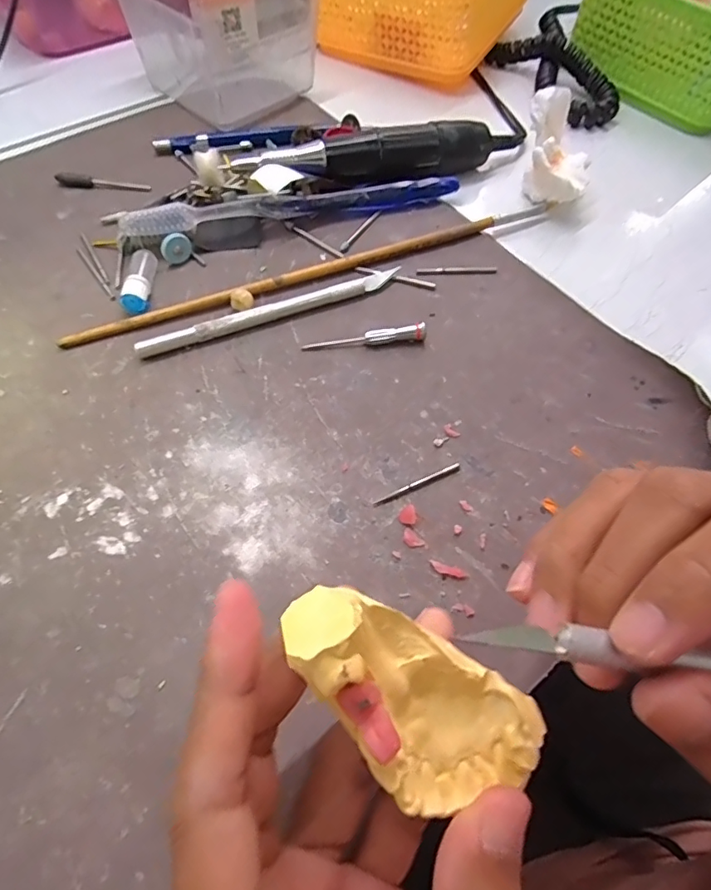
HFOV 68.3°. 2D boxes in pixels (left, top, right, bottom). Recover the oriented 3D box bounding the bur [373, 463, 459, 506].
[{"bbox_3d":[0.026,0.016,0.219,0.041,0.004,0.004,-22,64,-15],"label":"bur"}]

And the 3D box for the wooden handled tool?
[{"bbox_3d":[-0.010,-0.093,0.275,0.273,0.008,0.015,-22,64,-15],"label":"wooden handled tool"}]

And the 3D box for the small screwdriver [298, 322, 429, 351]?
[{"bbox_3d":[0.005,-0.052,0.253,0.059,0.009,0.006,-4,61,-5],"label":"small screwdriver"}]

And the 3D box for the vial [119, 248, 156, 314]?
[{"bbox_3d":[-0.108,-0.083,0.261,0.012,0.011,0.036,-3,61,-5],"label":"vial"}]

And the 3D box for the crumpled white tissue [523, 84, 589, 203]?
[{"bbox_3d":[0.117,-0.174,0.310,0.028,0.027,0.064,-3,86,-4],"label":"crumpled white tissue"}]

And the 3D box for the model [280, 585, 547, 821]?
[{"bbox_3d":[0.012,0.059,0.119,0.066,0.018,0.034,41,62,-16],"label":"model"}]

